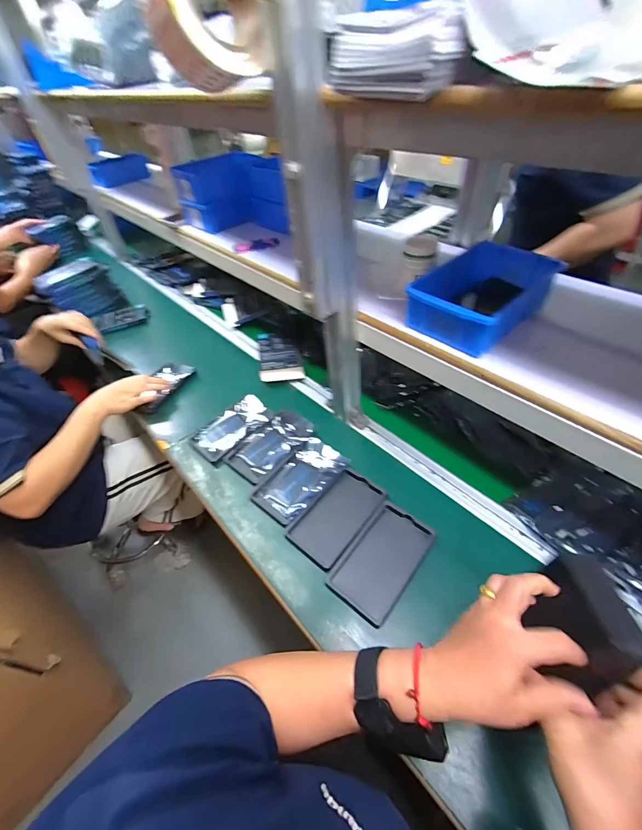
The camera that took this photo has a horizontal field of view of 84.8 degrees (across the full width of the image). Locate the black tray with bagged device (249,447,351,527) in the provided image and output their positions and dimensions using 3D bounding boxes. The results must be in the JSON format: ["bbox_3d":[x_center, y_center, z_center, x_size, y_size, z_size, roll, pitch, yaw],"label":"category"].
[{"bbox_3d":[-0.030,0.109,0.623,0.094,0.015,0.176,31,56,29],"label":"black tray with bagged device"}]

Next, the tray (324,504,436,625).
[{"bbox_3d":[0.092,0.209,0.519,0.093,0.012,0.162,29,56,29],"label":"tray"}]

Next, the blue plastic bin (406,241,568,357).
[{"bbox_3d":[0.227,-0.170,0.509,0.191,0.064,0.129,-35,53,-25],"label":"blue plastic bin"}]

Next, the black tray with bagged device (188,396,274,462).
[{"bbox_3d":[-0.172,0.023,0.718,0.099,0.013,0.167,27,55,27],"label":"black tray with bagged device"}]

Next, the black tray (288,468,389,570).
[{"bbox_3d":[0.026,0.162,0.570,0.095,0.015,0.159,30,56,29],"label":"black tray"}]

